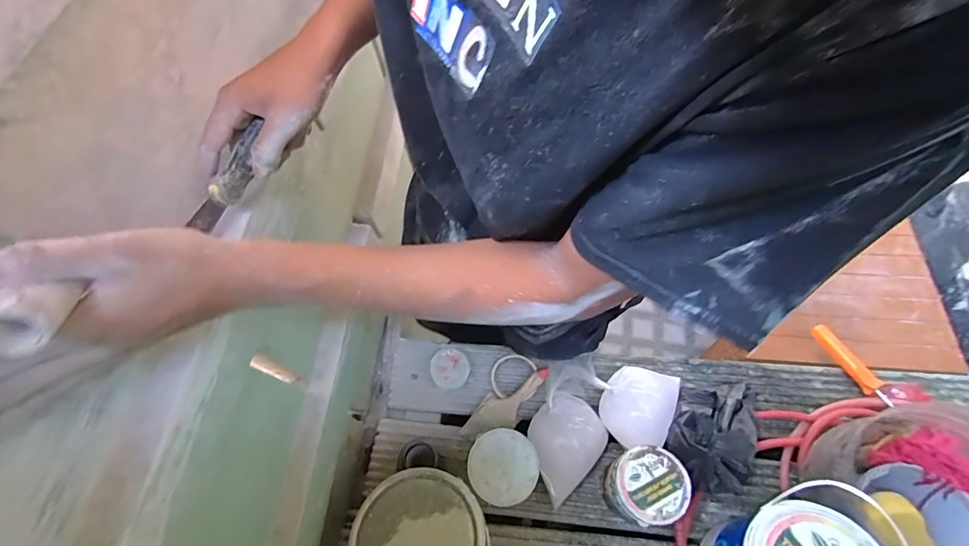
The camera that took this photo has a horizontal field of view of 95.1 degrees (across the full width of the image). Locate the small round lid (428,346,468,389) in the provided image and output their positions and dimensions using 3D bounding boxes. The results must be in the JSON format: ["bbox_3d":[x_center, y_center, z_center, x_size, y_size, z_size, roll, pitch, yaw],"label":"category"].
[{"bbox_3d":[-0.068,0.179,0.836,0.072,0.008,0.076,-1,64,3],"label":"small round lid"}]

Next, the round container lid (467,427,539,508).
[{"bbox_3d":[0.029,0.295,0.679,0.104,0.021,0.105,-1,64,3],"label":"round container lid"}]

